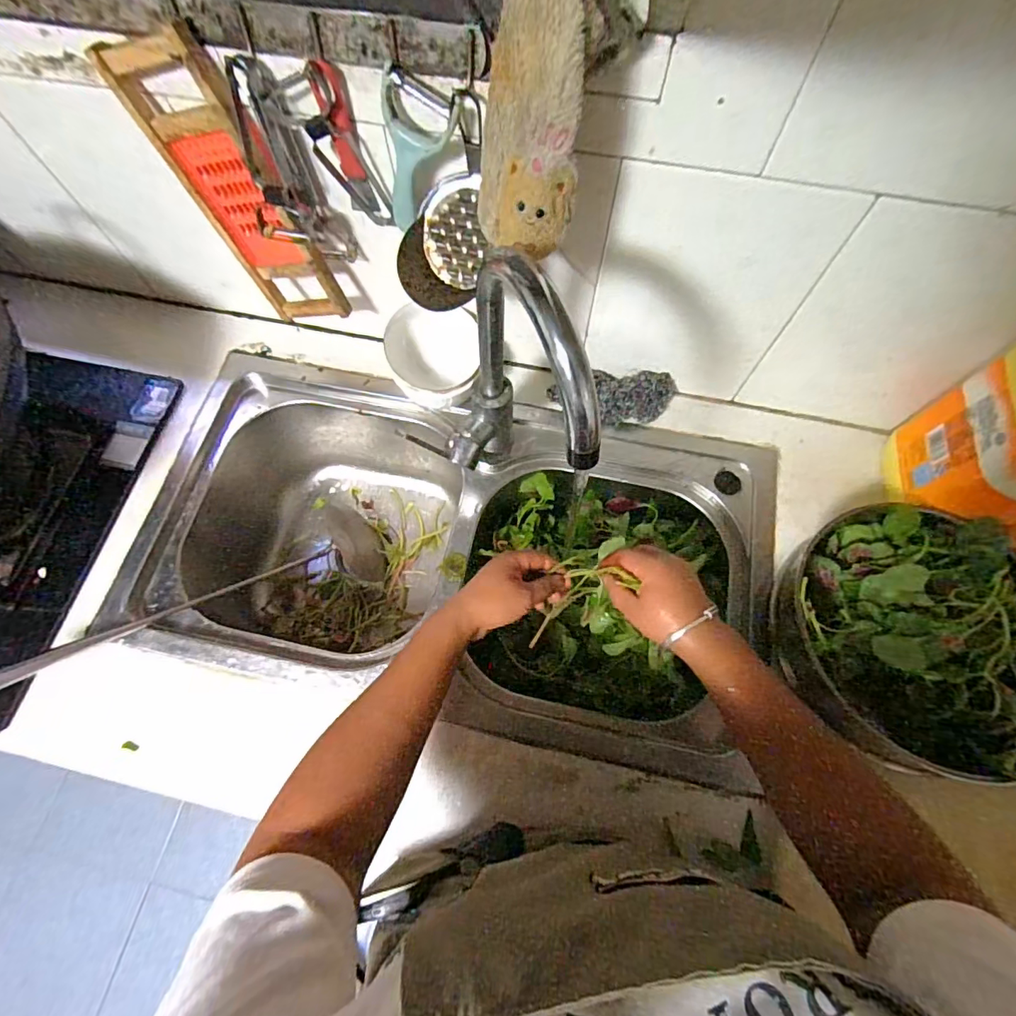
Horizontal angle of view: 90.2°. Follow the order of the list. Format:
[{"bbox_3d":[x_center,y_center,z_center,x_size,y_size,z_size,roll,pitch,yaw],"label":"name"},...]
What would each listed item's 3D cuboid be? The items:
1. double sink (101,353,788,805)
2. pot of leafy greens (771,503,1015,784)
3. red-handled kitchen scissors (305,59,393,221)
[{"bbox_3d":[-0.063,0.071,0.675,0.717,0.198,0.381,11,70,4],"label":"double sink"},{"bbox_3d":[0.390,0.121,0.486,0.235,0.123,0.246,0,69,0],"label":"pot of leafy greens"},{"bbox_3d":[-0.137,-0.304,0.432,0.050,0.125,0.027,-16,70,-6],"label":"red-handled kitchen scissors"}]

